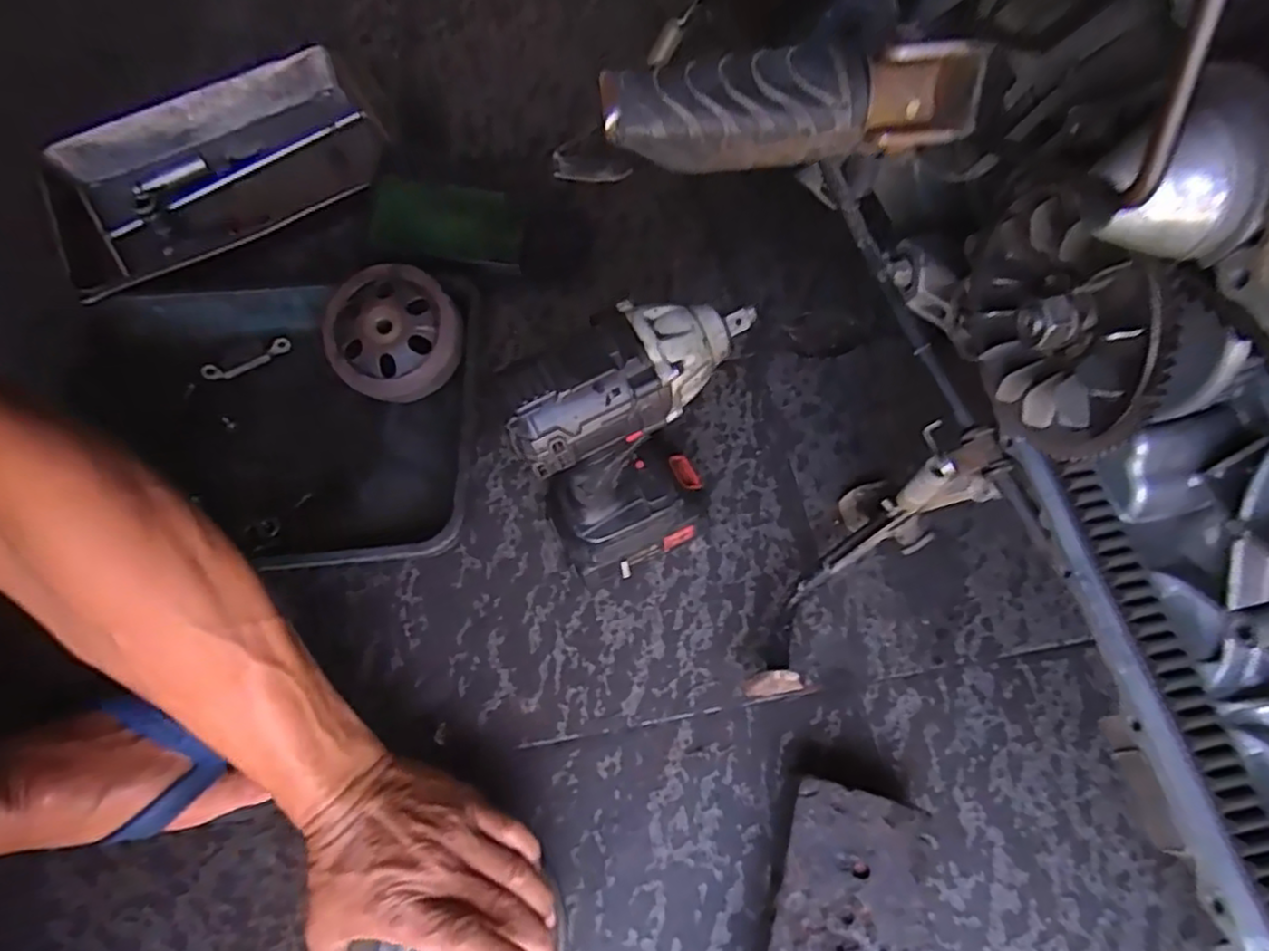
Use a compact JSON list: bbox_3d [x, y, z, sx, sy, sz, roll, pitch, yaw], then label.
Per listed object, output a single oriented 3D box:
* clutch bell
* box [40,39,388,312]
[{"bbox_3d":[-0.211,-0.125,0.600,0.114,0.023,0.114,0,91,-4],"label":"clutch bell"},{"bbox_3d":[-0.436,-0.314,0.731,0.332,0.053,0.249,-29,67,-11],"label":"box"}]

